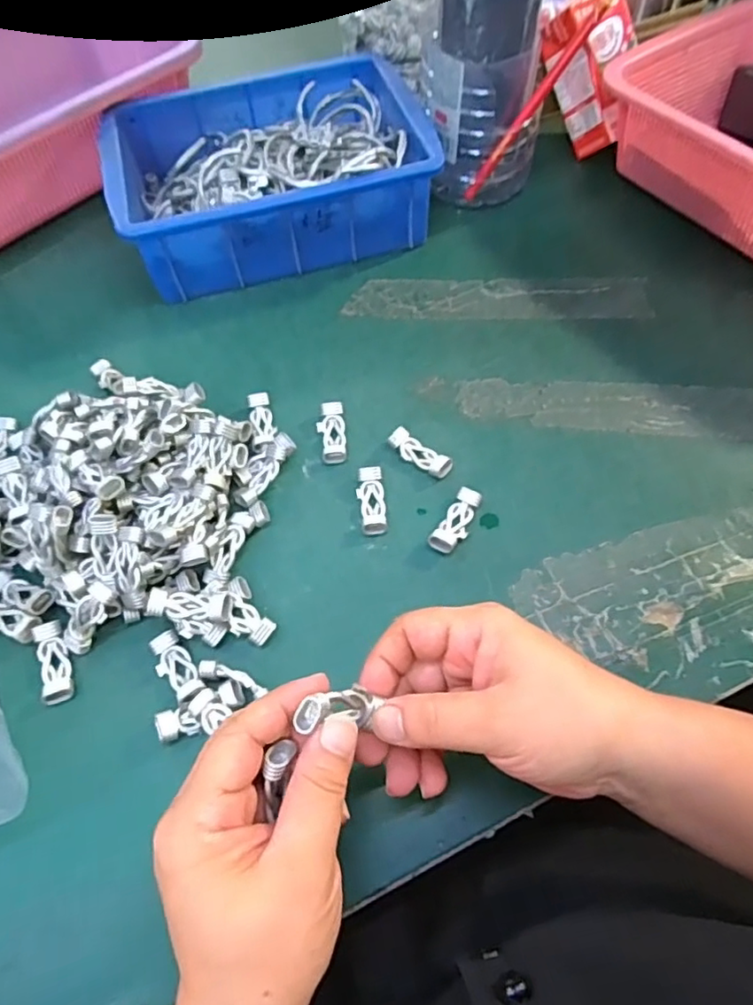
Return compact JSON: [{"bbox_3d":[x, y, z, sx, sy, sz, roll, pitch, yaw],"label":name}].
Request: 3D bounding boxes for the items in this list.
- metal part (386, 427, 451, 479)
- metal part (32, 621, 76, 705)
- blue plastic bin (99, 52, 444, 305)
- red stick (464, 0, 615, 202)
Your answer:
[{"bbox_3d":[0.028,-0.032,0.374,0.043,0.010,0.015,35,68,19],"label":"metal part"},{"bbox_3d":[-0.177,0.086,0.316,0.015,0.006,0.044,-20,62,-9],"label":"metal part"},{"bbox_3d":[-0.086,-0.269,0.474,0.232,0.073,0.167,-15,61,-6],"label":"blue plastic bin"},{"bbox_3d":[0.120,-0.309,0.449,0.009,0.156,0.015,2,50,-45],"label":"red stick"}]

